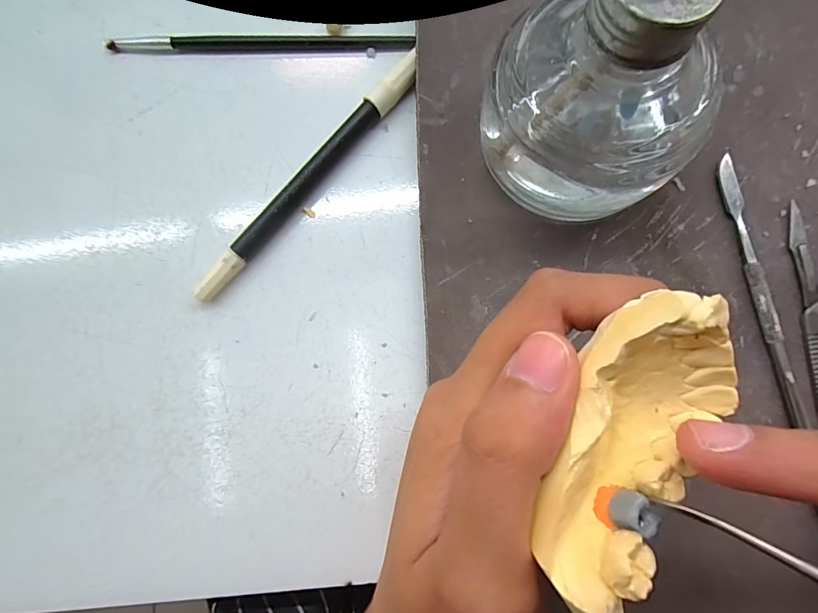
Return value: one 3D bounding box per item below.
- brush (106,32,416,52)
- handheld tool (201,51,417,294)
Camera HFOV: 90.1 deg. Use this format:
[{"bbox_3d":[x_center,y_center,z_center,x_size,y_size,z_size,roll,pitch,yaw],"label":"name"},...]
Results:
[{"bbox_3d":[-0.068,-0.122,0.185,0.139,0.004,0.007,1,83,4],"label":"brush"},{"bbox_3d":[-0.042,-0.054,0.172,0.009,0.010,0.131,41,88,7],"label":"handheld tool"}]

